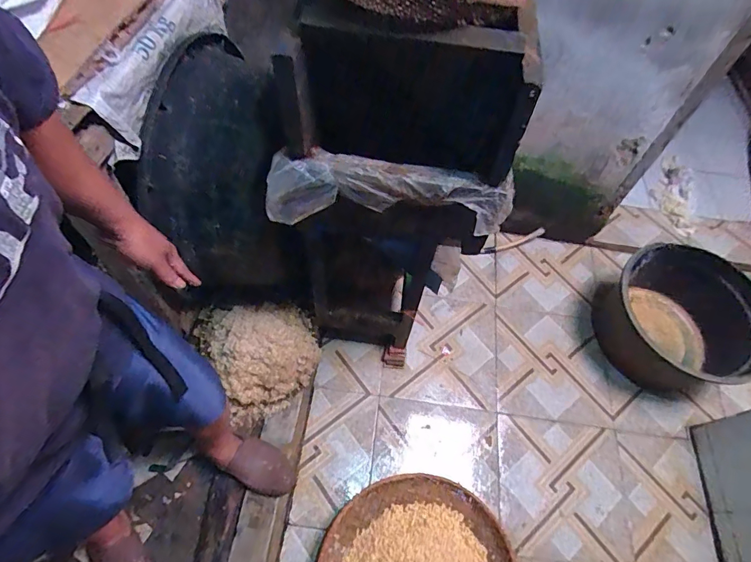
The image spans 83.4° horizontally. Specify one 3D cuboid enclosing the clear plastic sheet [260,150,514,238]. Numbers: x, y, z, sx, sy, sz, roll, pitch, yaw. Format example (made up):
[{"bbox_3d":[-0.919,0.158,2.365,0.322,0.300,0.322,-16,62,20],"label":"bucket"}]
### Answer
[{"bbox_3d":[0.024,-0.153,0.738,0.426,0.088,0.087,5,59,-1],"label":"clear plastic sheet"}]

